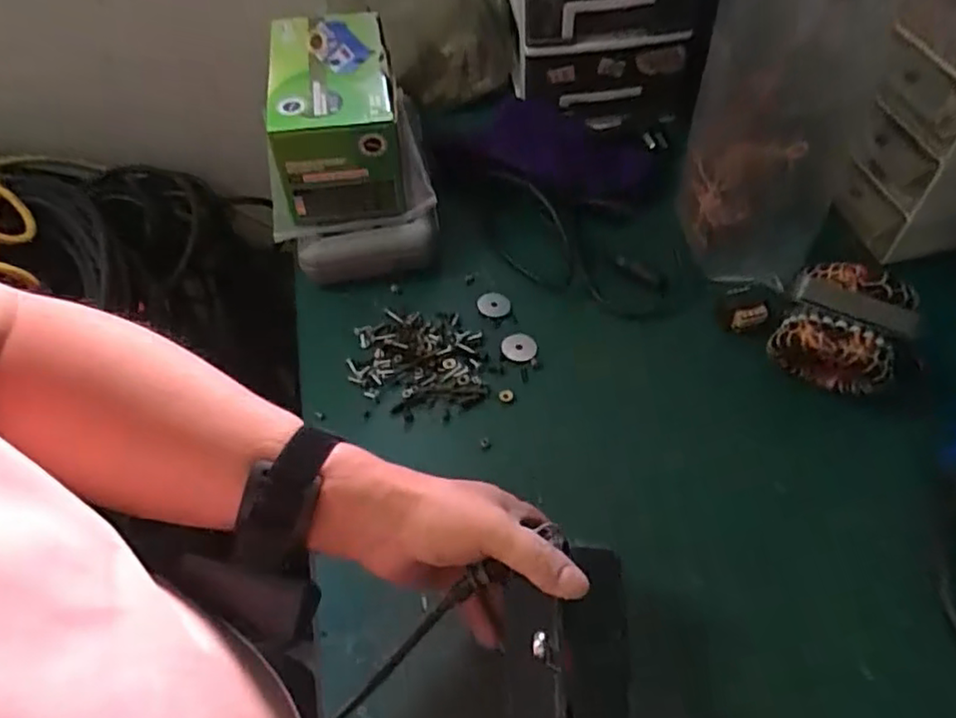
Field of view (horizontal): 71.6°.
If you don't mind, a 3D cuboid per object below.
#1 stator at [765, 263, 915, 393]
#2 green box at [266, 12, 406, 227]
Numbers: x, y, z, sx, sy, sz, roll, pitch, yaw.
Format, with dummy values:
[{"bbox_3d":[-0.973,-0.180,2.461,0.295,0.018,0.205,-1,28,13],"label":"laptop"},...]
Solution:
[{"bbox_3d":[0.259,-0.015,0.482,0.085,0.087,0.066,29,62,24],"label":"stator"},{"bbox_3d":[-0.122,-0.222,0.594,0.099,0.099,0.171,-7,54,-2],"label":"green box"}]

